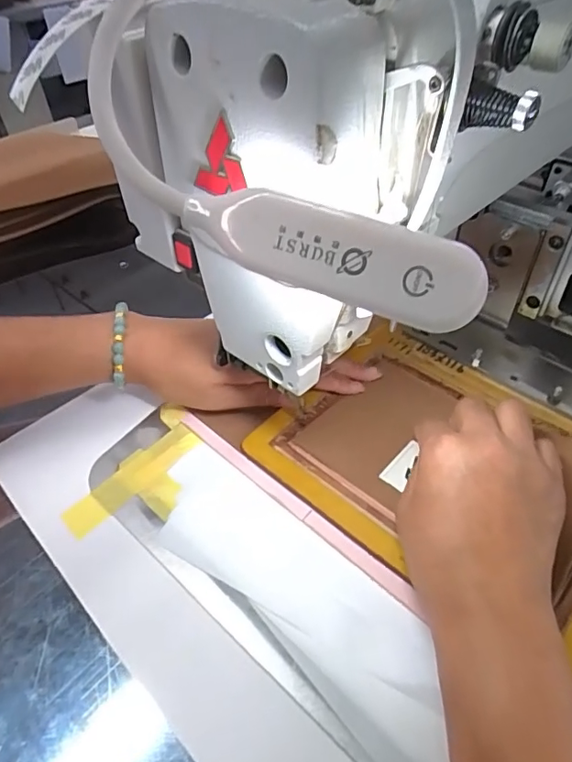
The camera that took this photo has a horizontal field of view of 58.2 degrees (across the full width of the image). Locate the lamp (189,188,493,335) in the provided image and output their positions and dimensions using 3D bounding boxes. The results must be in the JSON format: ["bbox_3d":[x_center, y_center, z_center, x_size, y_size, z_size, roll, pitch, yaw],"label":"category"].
[{"bbox_3d":[0.014,-0.043,0.175,0.103,0.026,0.017,20,52,20],"label":"lamp"}]

